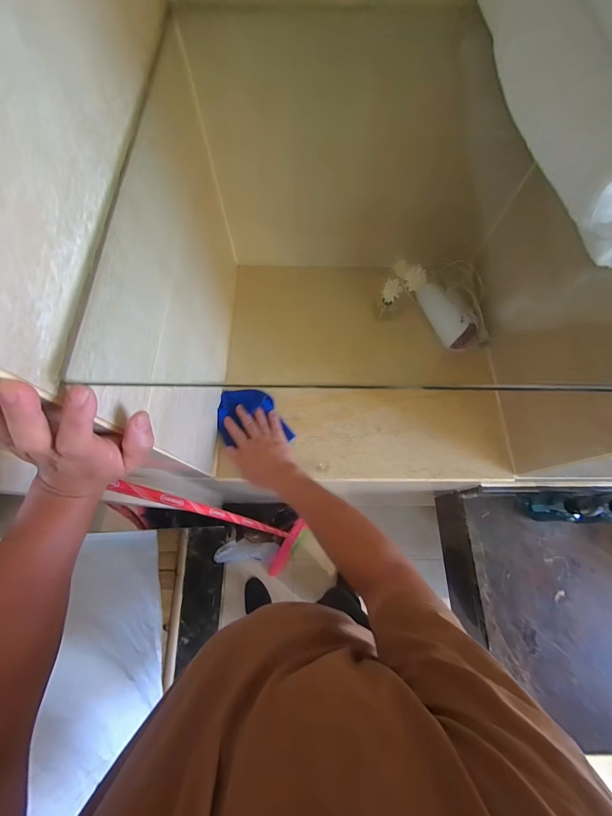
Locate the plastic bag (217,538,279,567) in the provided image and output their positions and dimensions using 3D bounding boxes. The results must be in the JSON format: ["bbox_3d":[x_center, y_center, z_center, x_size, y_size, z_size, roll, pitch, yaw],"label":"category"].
[{"bbox_3d":[-0.255,0.622,1.322,0.259,0.020,0.093,3,70,1],"label":"plastic bag"}]

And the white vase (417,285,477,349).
[{"bbox_3d":[0.306,-0.207,0.670,0.058,0.068,0.159,-19,71,-8],"label":"white vase"}]

